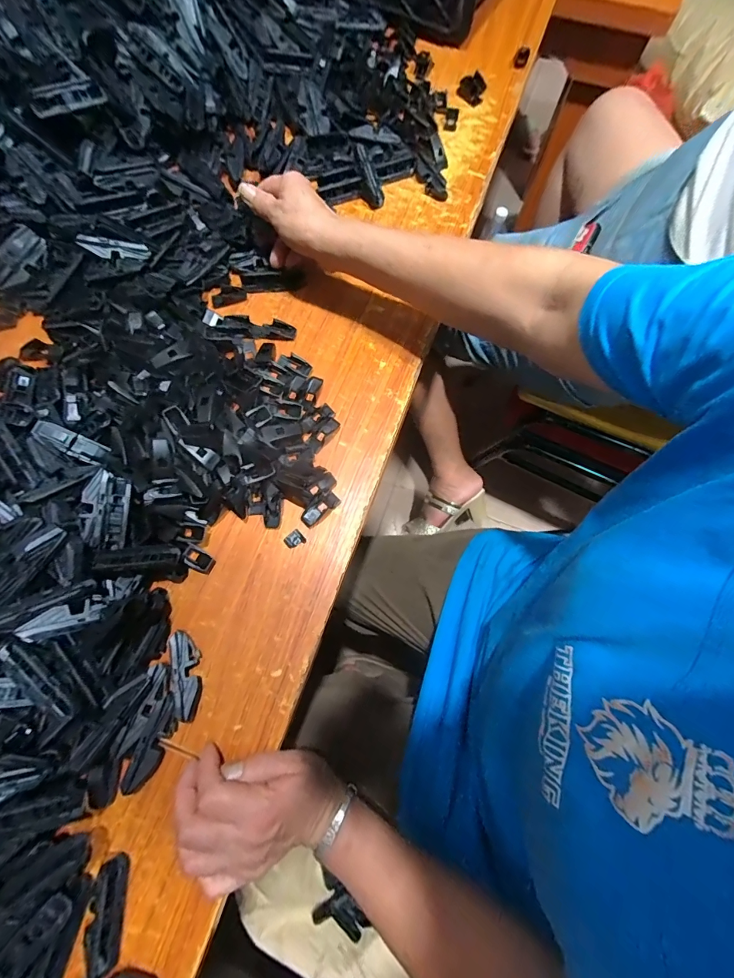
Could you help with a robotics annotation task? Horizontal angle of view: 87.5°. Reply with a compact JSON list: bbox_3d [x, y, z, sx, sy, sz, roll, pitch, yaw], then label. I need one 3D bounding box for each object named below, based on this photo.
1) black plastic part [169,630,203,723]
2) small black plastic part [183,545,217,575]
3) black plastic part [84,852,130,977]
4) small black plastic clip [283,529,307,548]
[{"bbox_3d":[-0.159,0.164,0.339,0.022,0.019,0.073,-10,74,-4],"label":"black plastic part"},{"bbox_3d":[-0.164,0.069,0.372,0.029,0.010,0.018,34,76,9],"label":"small black plastic part"},{"bbox_3d":[-0.200,0.328,0.294,0.026,0.008,0.071,-3,73,-2],"label":"black plastic part"},{"bbox_3d":[-0.072,0.050,0.381,0.018,0.004,0.017,-38,77,-11],"label":"small black plastic clip"}]

